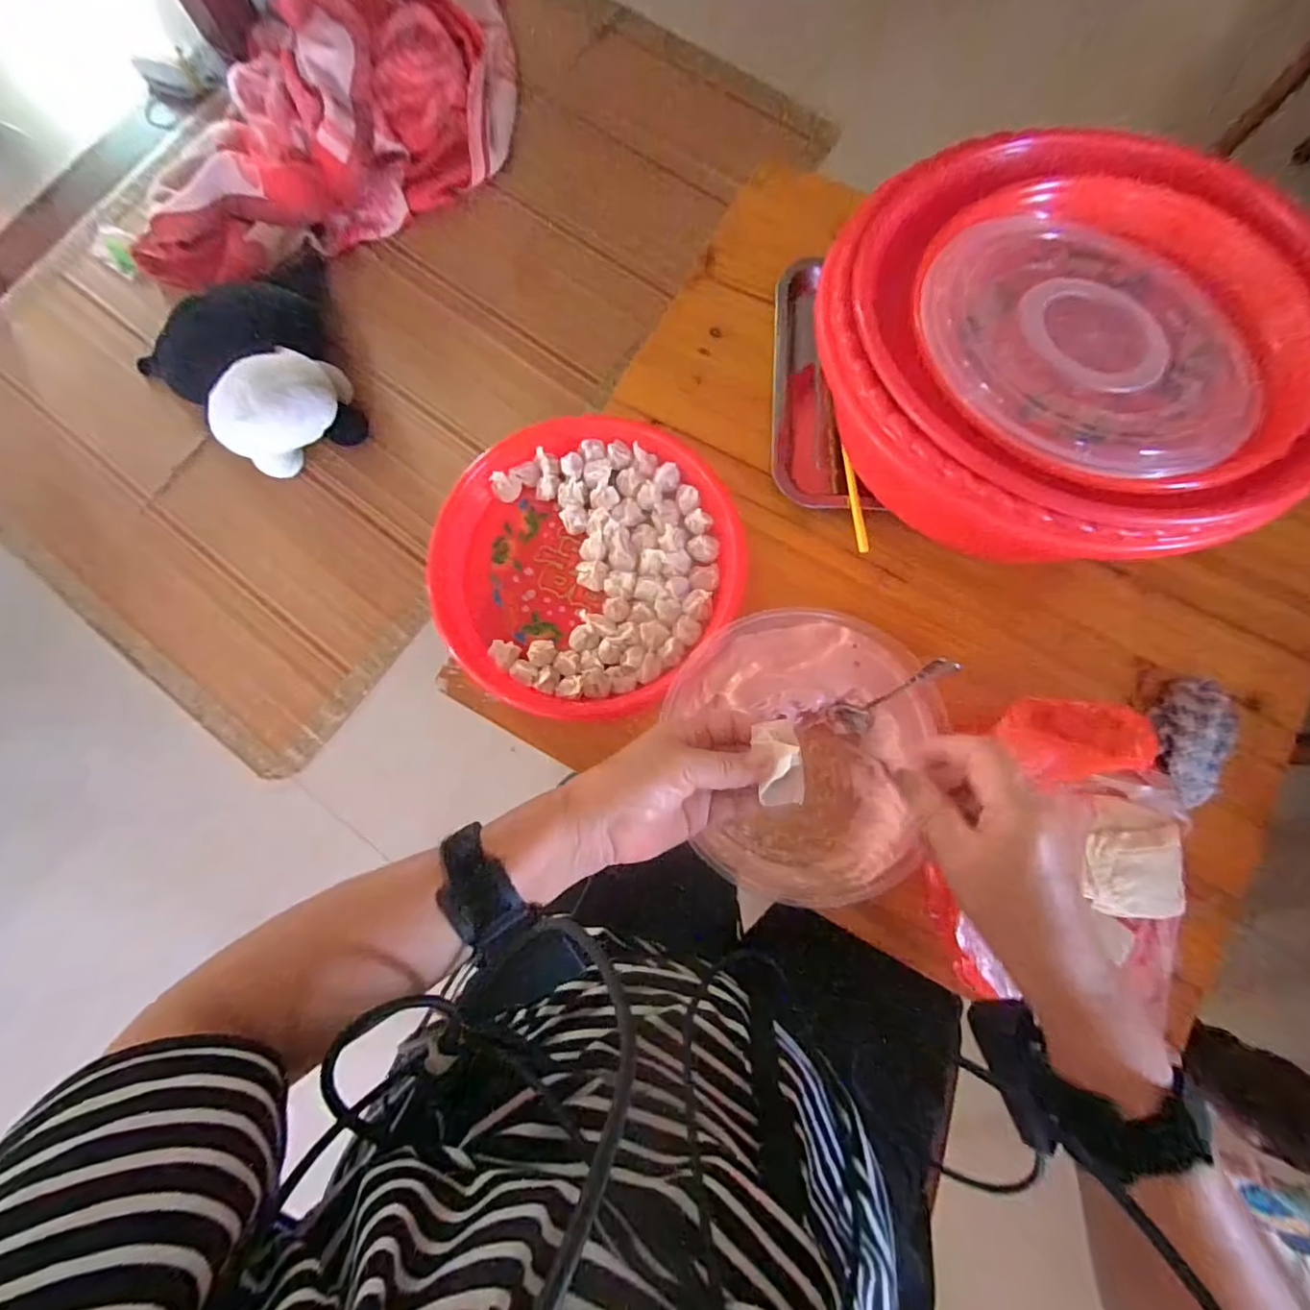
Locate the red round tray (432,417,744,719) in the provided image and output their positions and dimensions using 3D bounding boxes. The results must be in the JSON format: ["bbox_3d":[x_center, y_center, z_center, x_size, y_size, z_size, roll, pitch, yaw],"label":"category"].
[{"bbox_3d":[-0.068,-0.089,0.526,0.273,0.048,0.272,0,81,1],"label":"red round tray"}]

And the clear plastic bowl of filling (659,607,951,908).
[{"bbox_3d":[0.112,0.080,0.471,0.209,0.061,0.232,17,81,4],"label":"clear plastic bowl of filling"}]

